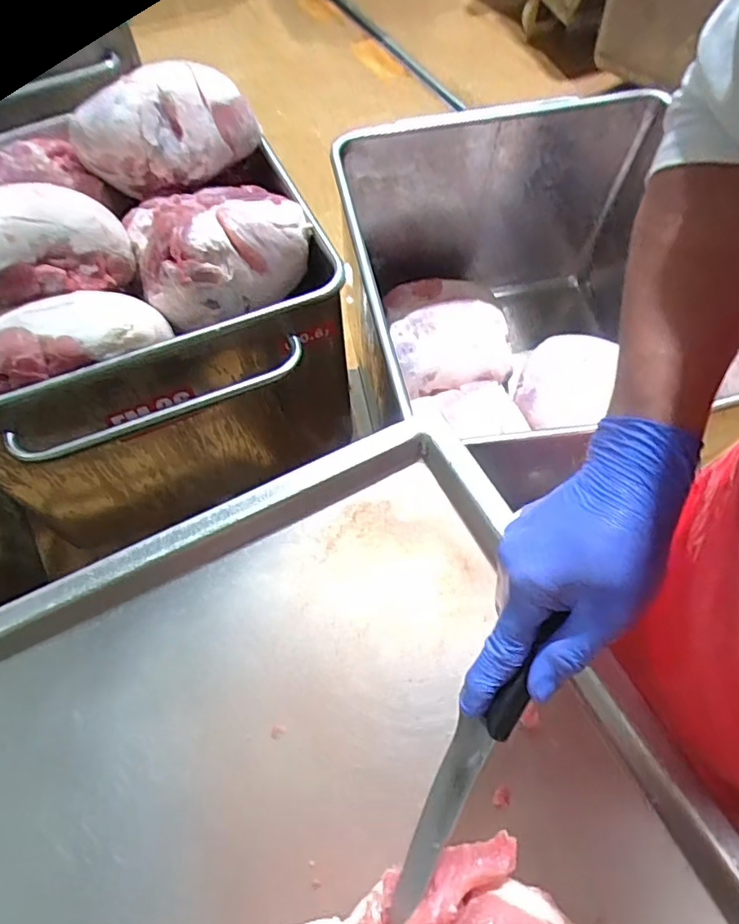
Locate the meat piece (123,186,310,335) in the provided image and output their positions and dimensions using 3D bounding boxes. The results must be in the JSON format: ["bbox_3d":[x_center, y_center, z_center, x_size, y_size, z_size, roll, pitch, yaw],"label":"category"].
[{"bbox_3d":[-0.247,-0.377,0.926,0.274,0.115,0.258,-20,64,-9],"label":"meat piece"}]

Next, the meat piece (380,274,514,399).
[{"bbox_3d":[0.182,-0.307,1.318,0.290,0.100,0.272,-11,63,-4],"label":"meat piece"}]

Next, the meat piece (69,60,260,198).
[{"bbox_3d":[-0.342,-0.560,0.964,0.285,0.146,0.118,-30,68,-13],"label":"meat piece"}]

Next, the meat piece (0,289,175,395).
[{"bbox_3d":[-0.453,-0.168,0.804,0.320,0.097,0.133,-26,65,-11],"label":"meat piece"}]

